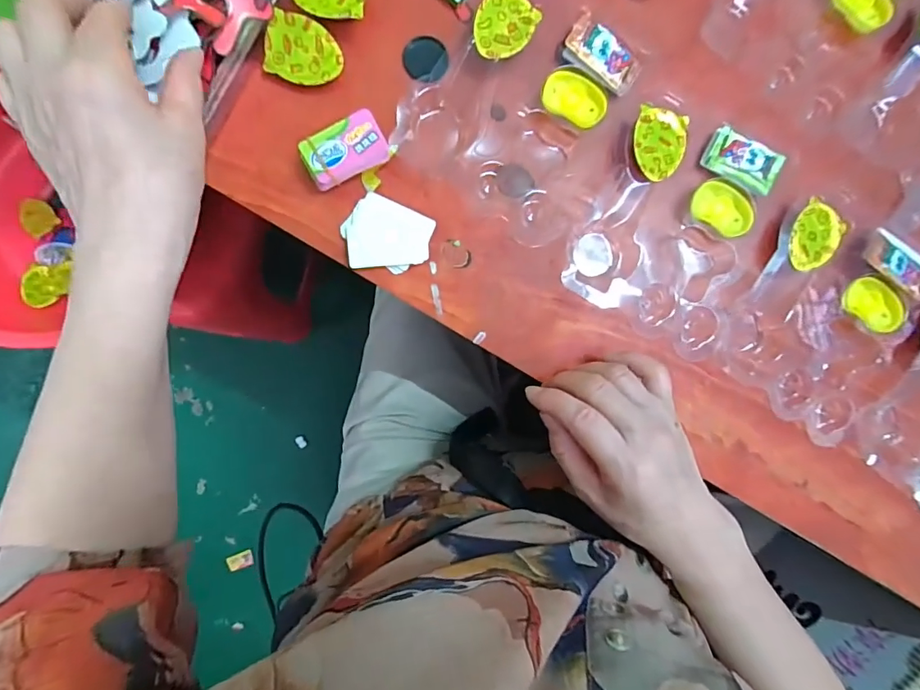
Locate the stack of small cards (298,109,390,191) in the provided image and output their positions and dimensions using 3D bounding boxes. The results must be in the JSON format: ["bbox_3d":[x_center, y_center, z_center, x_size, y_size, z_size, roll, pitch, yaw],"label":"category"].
[{"bbox_3d":[-0.079,-0.133,0.331,0.056,0.018,0.036,-28,94,-2],"label":"stack of small cards"}]

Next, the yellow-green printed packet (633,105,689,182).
[{"bbox_3d":[0.143,-0.143,0.340,0.037,0.004,0.053,10,82,-6],"label":"yellow-green printed packet"}]

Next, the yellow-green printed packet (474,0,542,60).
[{"bbox_3d":[0.030,-0.223,0.335,0.038,0.012,0.049,30,90,-5],"label":"yellow-green printed packet"}]

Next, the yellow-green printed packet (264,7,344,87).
[{"bbox_3d":[-0.105,-0.198,0.323,0.051,0.004,0.039,16,116,-5],"label":"yellow-green printed packet"}]

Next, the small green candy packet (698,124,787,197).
[{"bbox_3d":[0.210,-0.137,0.358,0.054,0.011,0.031,23,91,-5],"label":"small green candy packet"}]

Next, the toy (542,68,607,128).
[{"bbox_3d":[0.084,-0.178,0.345,0.047,0.012,0.029,28,90,-5],"label":"toy"}]

